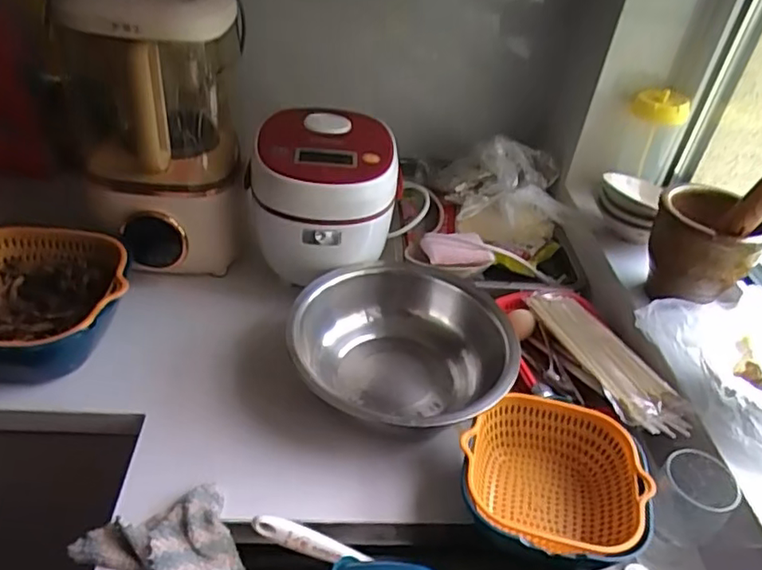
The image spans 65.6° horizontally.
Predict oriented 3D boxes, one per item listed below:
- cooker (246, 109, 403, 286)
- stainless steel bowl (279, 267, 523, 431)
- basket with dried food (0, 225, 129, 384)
[{"bbox_3d":[-0.078,-0.113,0.858,0.180,0.213,0.185,6,38,0],"label":"cooker"},{"bbox_3d":[0.028,0.100,0.768,0.254,0.120,0.287,-6,39,-16],"label":"stainless steel bowl"},{"bbox_3d":[-0.446,0.023,0.746,0.242,0.092,0.219,4,38,-3],"label":"basket with dried food"}]

